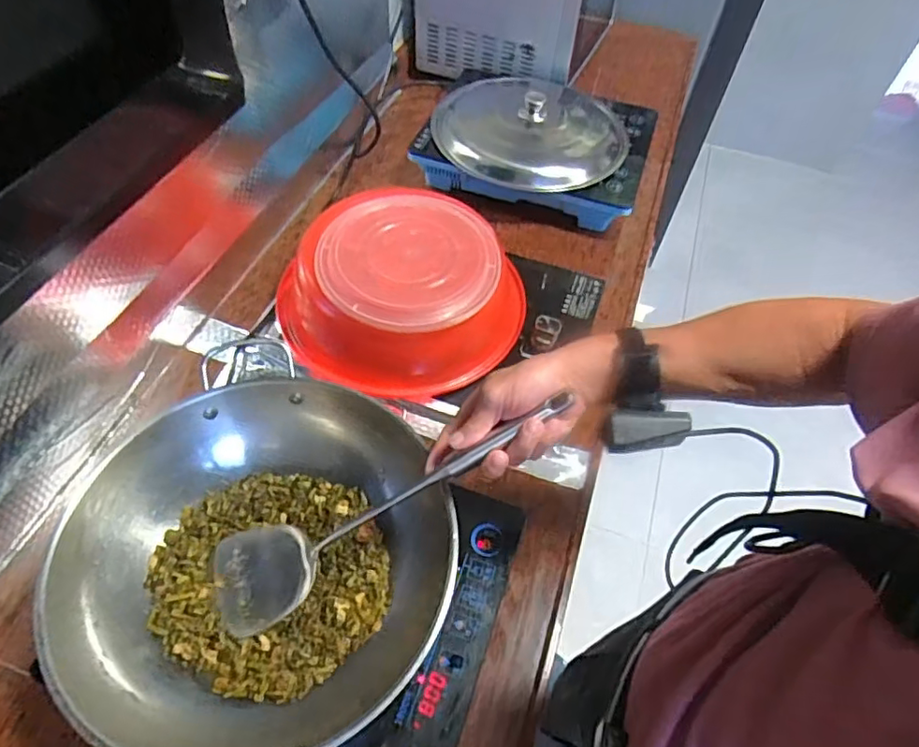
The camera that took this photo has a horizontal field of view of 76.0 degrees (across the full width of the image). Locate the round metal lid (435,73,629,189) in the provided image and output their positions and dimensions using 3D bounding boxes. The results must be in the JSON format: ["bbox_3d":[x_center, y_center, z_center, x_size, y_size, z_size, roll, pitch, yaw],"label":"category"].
[{"bbox_3d":[0.130,-0.449,1.040,0.342,0.076,0.313,11,54,3],"label":"round metal lid"}]

